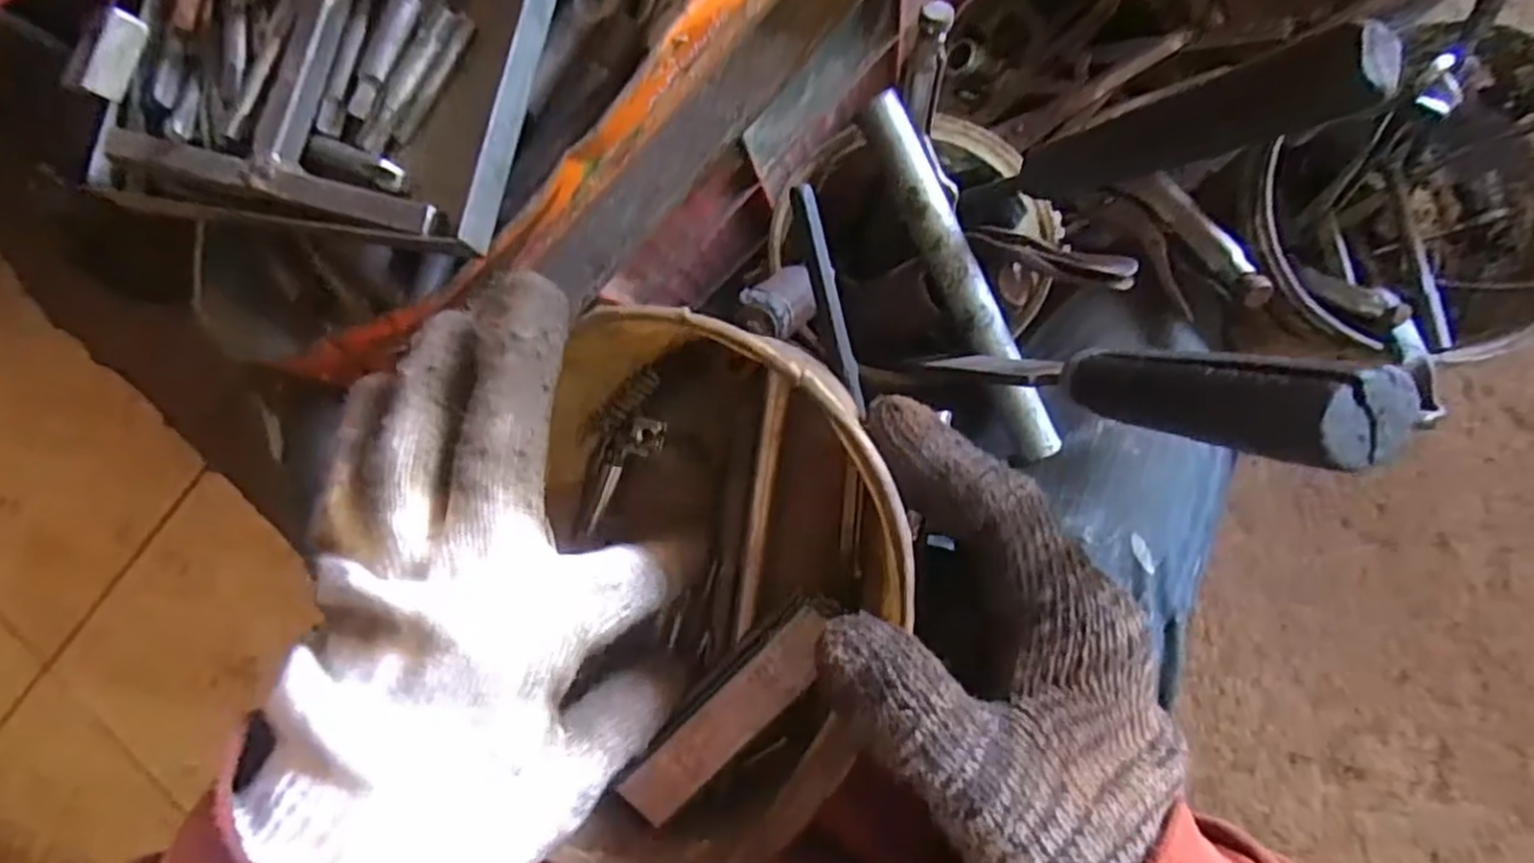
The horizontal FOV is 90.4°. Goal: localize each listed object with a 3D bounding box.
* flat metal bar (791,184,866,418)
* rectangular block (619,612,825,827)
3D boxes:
[{"bbox_3d":[0.031,-0.062,0.369,0.011,0.006,0.112,-14,108,8],"label":"flat metal bar"},{"bbox_3d":[-0.014,0.100,0.267,0.022,0.006,0.095,44,96,5],"label":"rectangular block"}]

